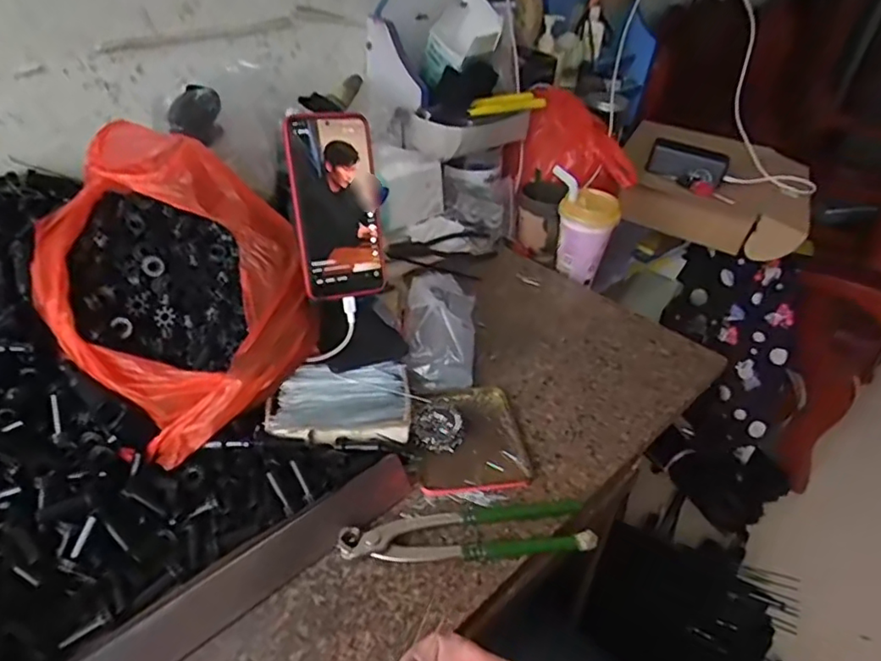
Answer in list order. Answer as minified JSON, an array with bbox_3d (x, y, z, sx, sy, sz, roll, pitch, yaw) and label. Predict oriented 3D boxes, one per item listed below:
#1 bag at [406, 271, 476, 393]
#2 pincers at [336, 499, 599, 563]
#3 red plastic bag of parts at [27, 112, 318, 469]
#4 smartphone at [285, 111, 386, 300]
[{"bbox_3d":[0.001,-0.001,0.605,0.069,0.082,0.115,3,39,3],"label":"bag"},{"bbox_3d":[0.022,0.156,0.458,0.195,0.026,0.050,-3,39,-4],"label":"pincers"},{"bbox_3d":[-0.227,-0.049,0.506,0.230,0.157,0.206,29,47,31],"label":"red plastic bag of parts"},{"bbox_3d":[-0.092,-0.113,0.525,0.078,0.162,0.008,-11,14,-25],"label":"smartphone"}]

